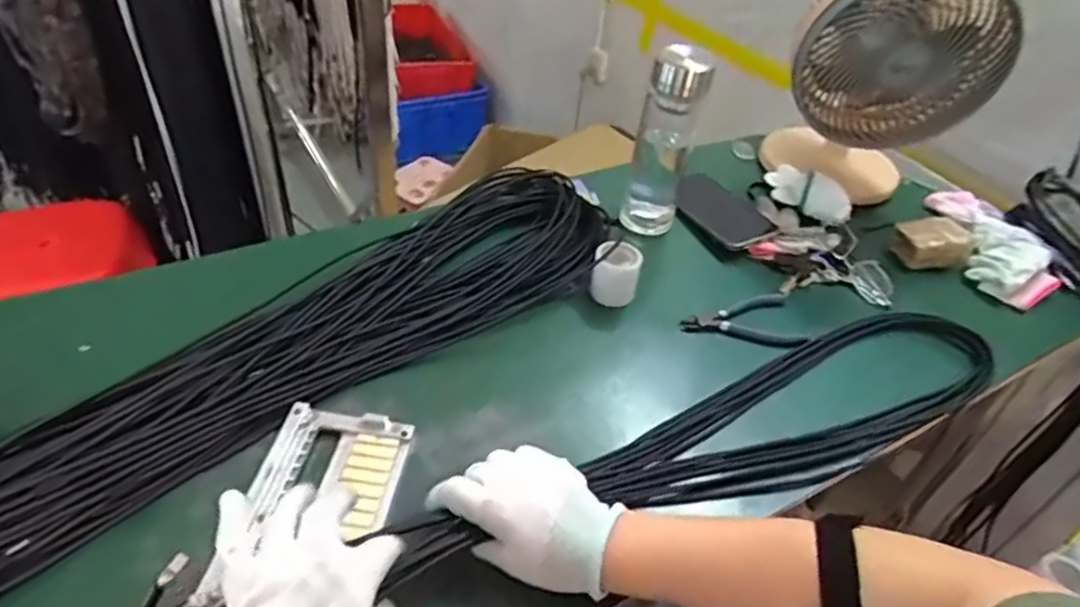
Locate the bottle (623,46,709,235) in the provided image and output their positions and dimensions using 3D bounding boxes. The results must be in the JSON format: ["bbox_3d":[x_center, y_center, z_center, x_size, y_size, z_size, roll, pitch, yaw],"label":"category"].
[{"bbox_3d":[0.142,-0.183,0.760,0.061,0.222,0.053,11,41,6],"label":"bottle"}]

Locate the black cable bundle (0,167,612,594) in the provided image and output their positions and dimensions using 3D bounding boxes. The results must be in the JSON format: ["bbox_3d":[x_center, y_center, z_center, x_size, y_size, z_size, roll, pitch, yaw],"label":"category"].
[{"bbox_3d":[-0.222,0.032,0.594,0.744,0.046,0.197,-29,52,-34],"label":"black cable bundle"}]

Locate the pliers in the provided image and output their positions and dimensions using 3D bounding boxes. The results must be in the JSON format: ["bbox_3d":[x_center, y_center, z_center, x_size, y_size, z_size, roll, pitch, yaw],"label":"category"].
[{"bbox_3d":[0.215,0.016,0.702,0.132,0.021,0.077,-2,41,-10],"label":"pliers"}]

